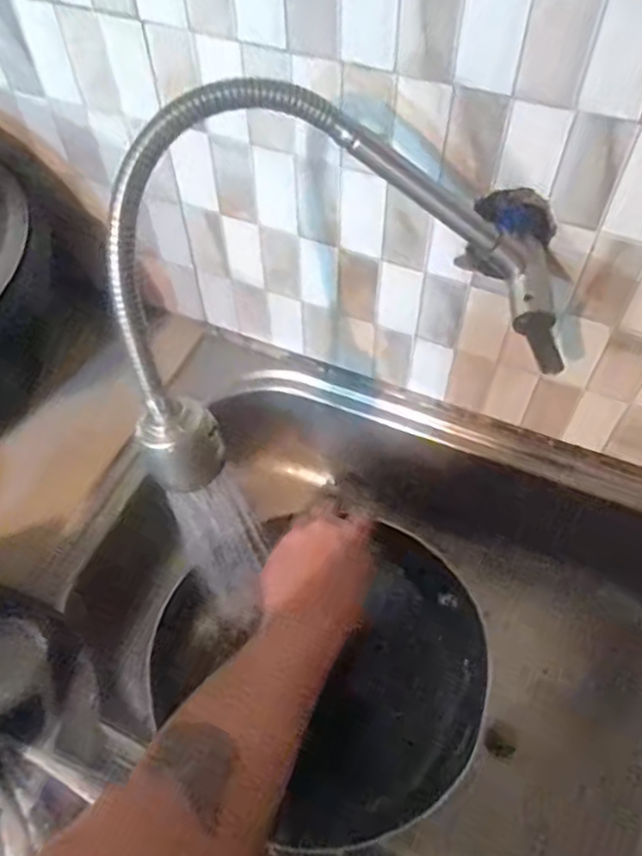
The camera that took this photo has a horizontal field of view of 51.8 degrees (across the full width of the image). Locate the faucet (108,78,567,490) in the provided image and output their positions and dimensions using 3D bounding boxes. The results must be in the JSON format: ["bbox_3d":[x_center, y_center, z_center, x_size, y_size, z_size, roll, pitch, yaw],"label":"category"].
[{"bbox_3d":[0.028,-0.096,0.407,0.324,0.201,0.113,-18,57,-9],"label":"faucet"}]

